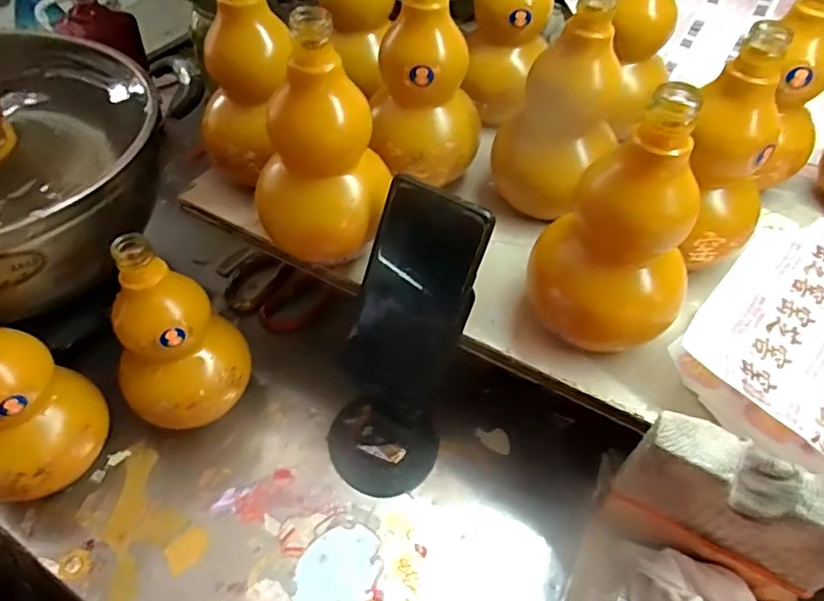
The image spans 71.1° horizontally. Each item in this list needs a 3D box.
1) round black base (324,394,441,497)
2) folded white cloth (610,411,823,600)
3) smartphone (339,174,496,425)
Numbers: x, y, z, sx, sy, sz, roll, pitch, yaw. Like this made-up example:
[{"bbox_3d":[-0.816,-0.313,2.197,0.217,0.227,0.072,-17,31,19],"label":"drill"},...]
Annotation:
[{"bbox_3d":[-0.027,0.122,0.487,0.092,0.010,0.080,23,55,17],"label":"round black base"},{"bbox_3d":[0.205,0.124,0.351,0.138,0.082,0.039,25,56,18],"label":"folded white cloth"},{"bbox_3d":[-0.002,0.005,0.418,0.077,0.175,0.013,26,28,19],"label":"smartphone"}]

